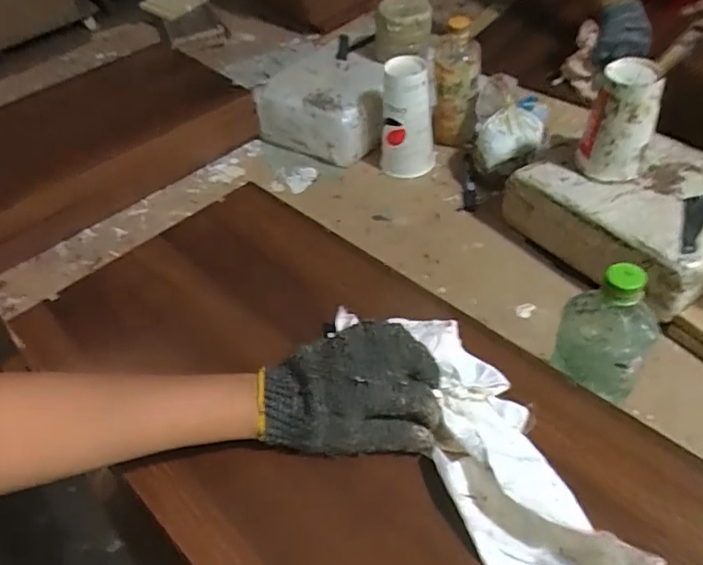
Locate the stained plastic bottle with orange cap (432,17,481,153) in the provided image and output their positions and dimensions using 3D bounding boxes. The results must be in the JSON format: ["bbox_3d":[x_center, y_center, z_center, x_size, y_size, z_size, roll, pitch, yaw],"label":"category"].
[{"bbox_3d":[0.152,-0.292,0.810,0.064,0.177,0.062,4,51,10],"label":"stained plastic bottle with orange cap"}]

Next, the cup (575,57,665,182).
[{"bbox_3d":[0.310,-0.184,0.638,0.070,0.119,0.071,-3,50,4],"label":"cup"}]

